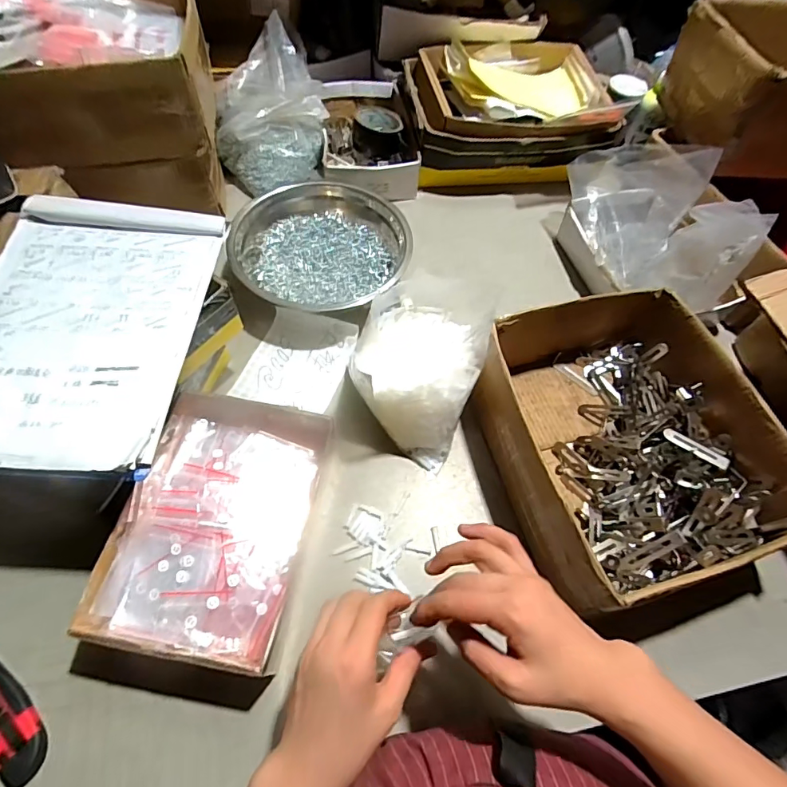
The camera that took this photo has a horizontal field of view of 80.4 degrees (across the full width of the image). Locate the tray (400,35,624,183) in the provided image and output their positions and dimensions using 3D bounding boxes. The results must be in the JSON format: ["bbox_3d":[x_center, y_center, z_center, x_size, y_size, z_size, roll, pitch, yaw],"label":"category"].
[{"bbox_3d":[0.199,-0.495,0.818,0.344,0.119,0.259,-7,61,-7],"label":"tray"}]

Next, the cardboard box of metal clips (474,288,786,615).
[{"bbox_3d":[0.255,0.048,0.531,0.260,0.119,0.304,-13,62,-11],"label":"cardboard box of metal clips"}]

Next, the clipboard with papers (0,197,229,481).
[{"bbox_3d":[-0.302,-0.073,0.448,0.217,0.011,0.304,5,60,-1],"label":"clipboard with papers"}]

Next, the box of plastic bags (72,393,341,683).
[{"bbox_3d":[-0.173,0.133,0.484,0.176,0.069,0.251,11,60,3],"label":"box of plastic bags"}]

